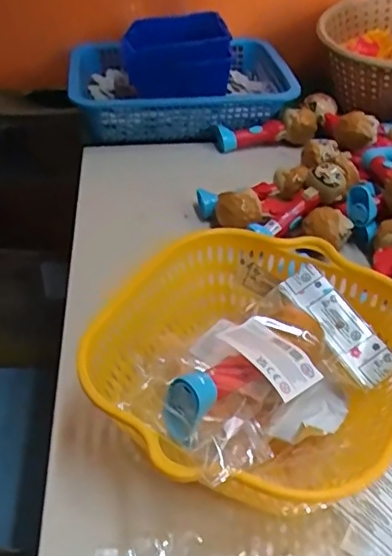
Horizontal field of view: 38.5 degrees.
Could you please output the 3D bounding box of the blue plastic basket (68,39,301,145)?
[{"bbox_3d":[-0.023,-0.261,0.760,0.282,0.078,0.204,-6,41,-6],"label":"blue plastic basket"}]

